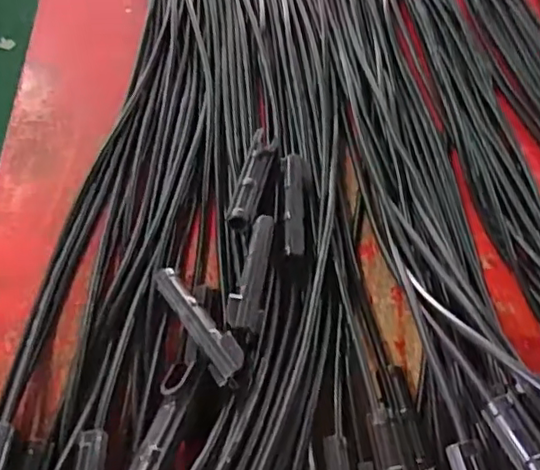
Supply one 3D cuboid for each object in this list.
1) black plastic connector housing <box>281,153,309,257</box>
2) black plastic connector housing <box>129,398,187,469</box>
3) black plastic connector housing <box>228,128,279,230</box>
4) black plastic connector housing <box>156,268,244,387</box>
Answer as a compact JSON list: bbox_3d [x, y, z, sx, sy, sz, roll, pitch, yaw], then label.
[{"bbox_3d":[0.029,-0.033,0.713,0.029,0.023,0.148,4,54,-2],"label":"black plastic connector housing"},{"bbox_3d":[-0.097,0.179,0.488,0.023,0.014,0.112,15,41,6],"label":"black plastic connector housing"},{"bbox_3d":[-0.016,-0.067,0.733,0.032,0.027,0.156,12,54,4],"label":"black plastic connector housing"},{"bbox_3d":[-0.071,0.082,0.588,0.030,0.023,0.153,-25,45,-22],"label":"black plastic connector housing"}]

